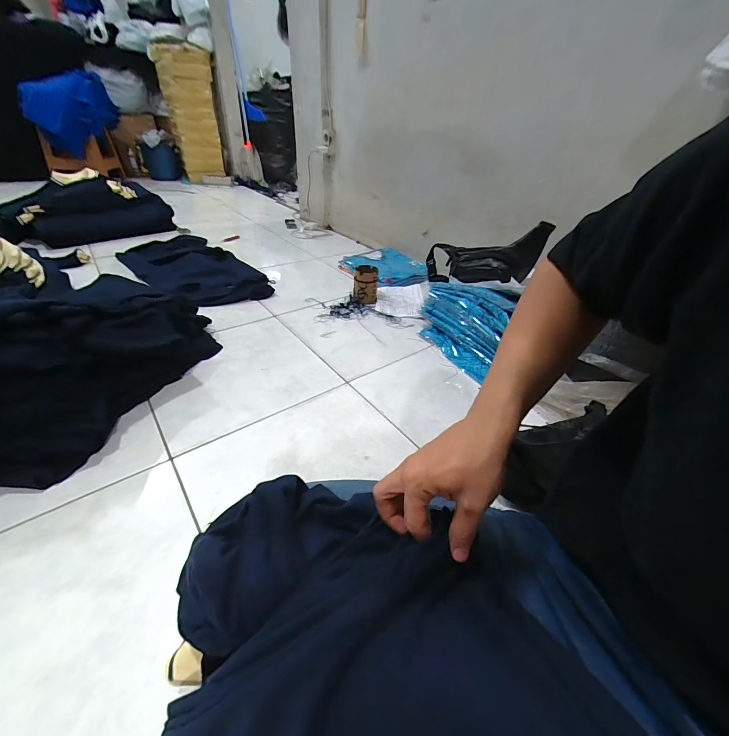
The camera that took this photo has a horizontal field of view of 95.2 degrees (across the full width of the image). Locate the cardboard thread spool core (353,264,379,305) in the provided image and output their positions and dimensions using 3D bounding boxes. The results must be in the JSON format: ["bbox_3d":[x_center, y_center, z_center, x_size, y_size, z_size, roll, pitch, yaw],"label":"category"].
[{"bbox_3d":[0.003,-0.282,1.144,0.082,0.114,0.082,3,38,-2],"label":"cardboard thread spool core"}]

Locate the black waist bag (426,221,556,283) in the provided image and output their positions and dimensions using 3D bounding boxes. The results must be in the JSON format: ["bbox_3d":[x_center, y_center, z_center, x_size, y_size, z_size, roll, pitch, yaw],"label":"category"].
[{"bbox_3d":[0.317,-0.317,0.985,0.142,0.127,0.395,-26,23,-35],"label":"black waist bag"}]

